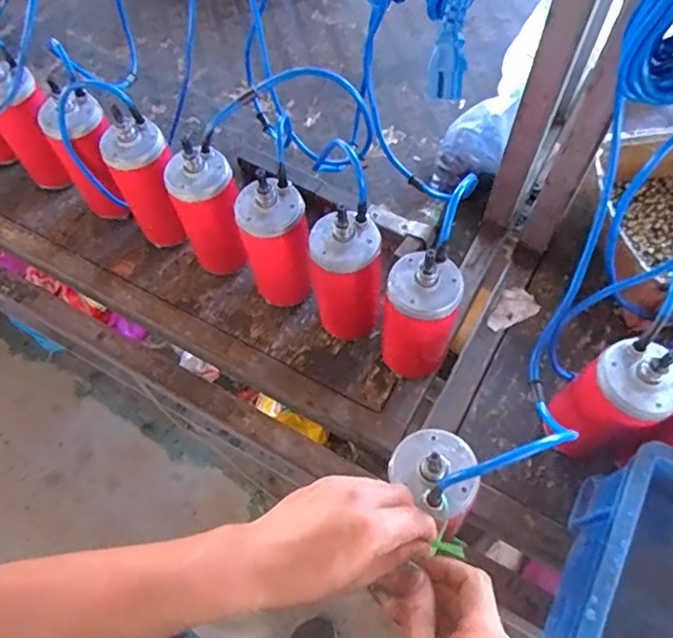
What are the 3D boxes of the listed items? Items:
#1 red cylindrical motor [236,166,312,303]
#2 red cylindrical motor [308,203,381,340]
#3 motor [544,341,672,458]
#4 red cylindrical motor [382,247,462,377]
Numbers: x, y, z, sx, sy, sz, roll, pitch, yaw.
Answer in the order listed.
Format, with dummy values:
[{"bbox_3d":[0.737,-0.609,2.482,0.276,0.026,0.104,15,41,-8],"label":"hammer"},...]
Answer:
[{"bbox_3d":[-0.068,-0.077,0.651,0.077,0.189,0.074,-1,64,2],"label":"red cylindrical motor"},{"bbox_3d":[0.012,-0.043,0.624,0.071,0.202,0.070,-1,64,2],"label":"red cylindrical motor"},{"bbox_3d":[0.274,0.085,0.546,0.068,0.209,0.069,-1,64,2],"label":"motor"},{"bbox_3d":[0.092,0.004,0.599,0.076,0.190,0.066,15,65,10],"label":"red cylindrical motor"}]

